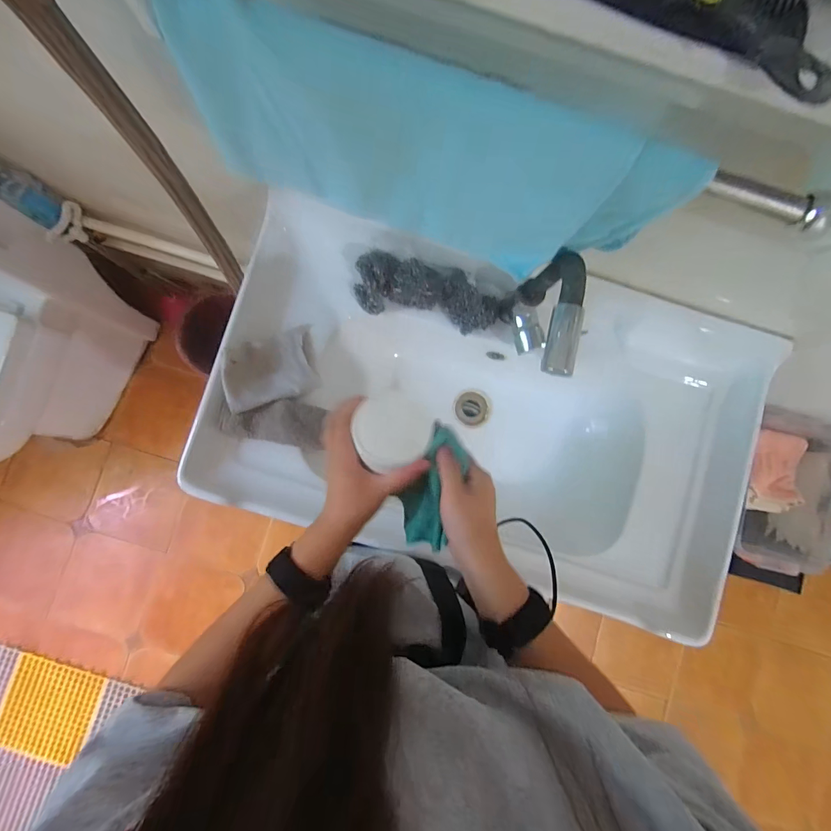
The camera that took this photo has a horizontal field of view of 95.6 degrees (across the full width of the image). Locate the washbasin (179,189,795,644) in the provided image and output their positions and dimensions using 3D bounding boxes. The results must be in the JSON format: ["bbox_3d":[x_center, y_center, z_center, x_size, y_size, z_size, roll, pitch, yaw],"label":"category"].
[{"bbox_3d":[0.104,0.001,0.638,0.798,0.179,0.464,17,86,-1],"label":"washbasin"}]

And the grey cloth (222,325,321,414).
[{"bbox_3d":[-0.219,-0.072,0.575,0.140,0.021,0.101,-20,90,-25],"label":"grey cloth"}]

